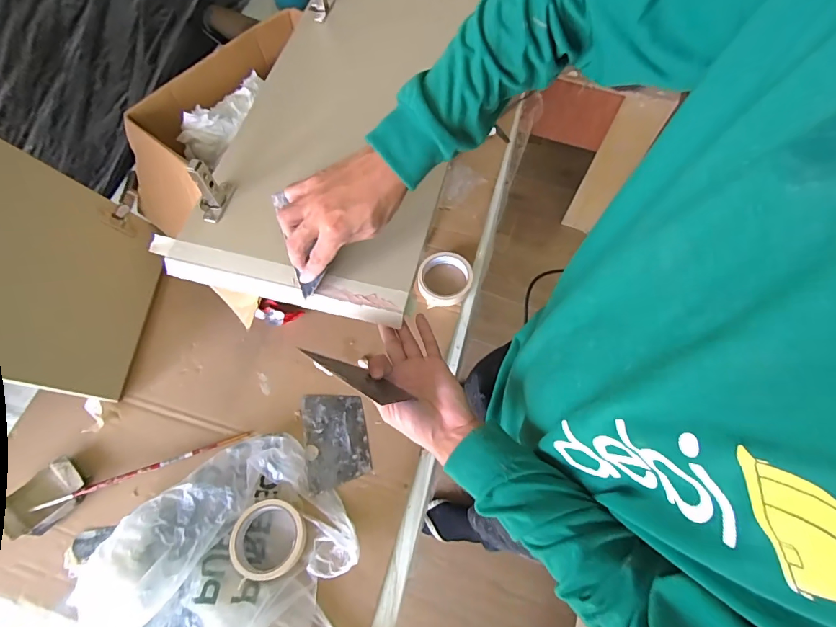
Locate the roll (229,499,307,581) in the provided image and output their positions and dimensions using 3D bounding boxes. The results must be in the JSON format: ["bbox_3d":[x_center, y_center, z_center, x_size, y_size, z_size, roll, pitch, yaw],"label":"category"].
[{"bbox_3d":[-0.202,0.306,0.564,0.096,0.027,0.094,-3,66,-2],"label":"roll"}]

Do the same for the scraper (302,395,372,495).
[{"bbox_3d":[-0.127,0.190,0.637,0.094,0.004,0.137,-10,67,-5],"label":"scraper"}]

